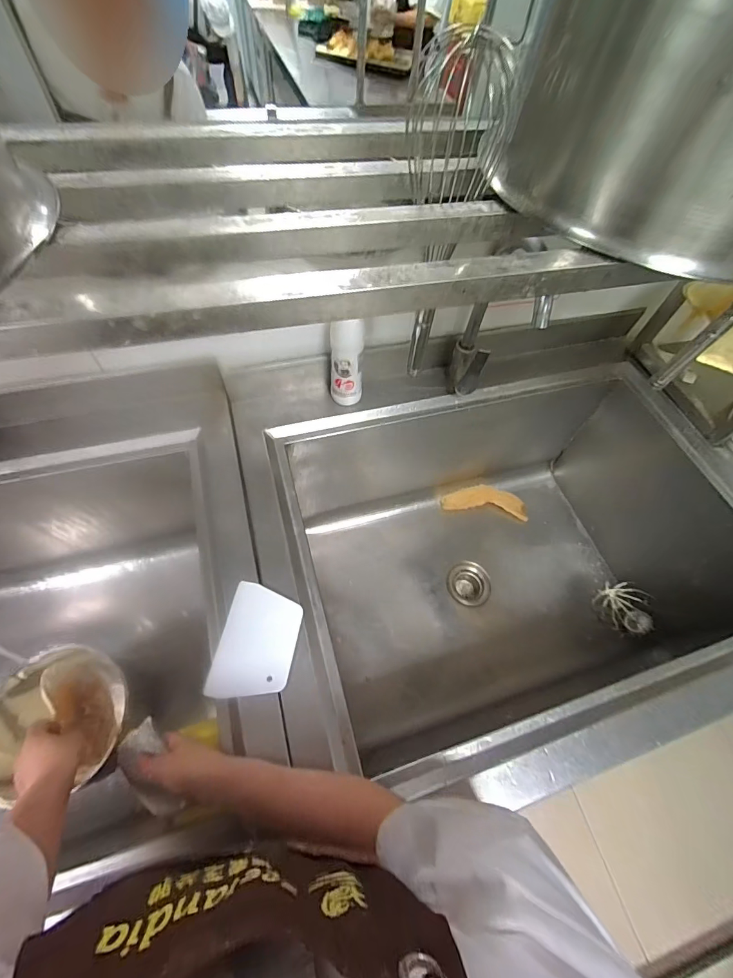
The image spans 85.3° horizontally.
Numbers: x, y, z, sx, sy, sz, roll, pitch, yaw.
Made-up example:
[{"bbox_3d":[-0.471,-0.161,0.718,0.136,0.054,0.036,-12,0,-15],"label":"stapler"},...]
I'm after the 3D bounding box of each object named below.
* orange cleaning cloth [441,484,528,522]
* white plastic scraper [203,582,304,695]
[{"bbox_3d":[0.343,0.034,1.155,0.246,0.054,0.074,10,59,2],"label":"orange cleaning cloth"},{"bbox_3d":[-0.150,0.212,0.557,0.102,0.005,0.148,12,59,-2],"label":"white plastic scraper"}]

